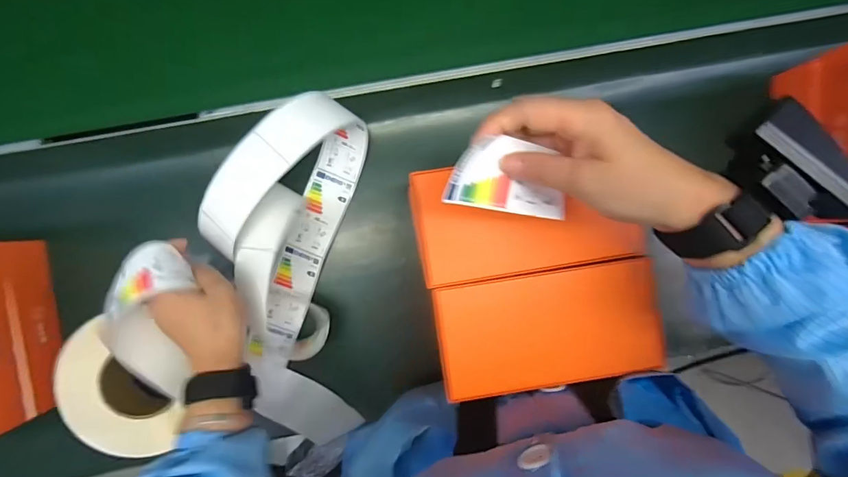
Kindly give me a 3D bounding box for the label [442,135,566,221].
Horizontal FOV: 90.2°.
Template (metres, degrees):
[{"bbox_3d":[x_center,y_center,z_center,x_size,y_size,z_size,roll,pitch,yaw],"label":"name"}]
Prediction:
[{"bbox_3d":[0.058,-0.040,0.276,0.093,0.010,0.046,6,104,-27],"label":"label"}]

